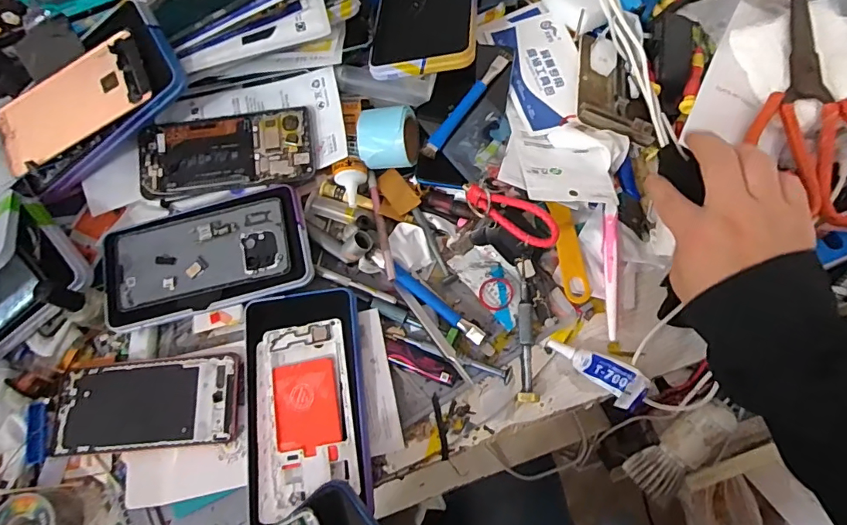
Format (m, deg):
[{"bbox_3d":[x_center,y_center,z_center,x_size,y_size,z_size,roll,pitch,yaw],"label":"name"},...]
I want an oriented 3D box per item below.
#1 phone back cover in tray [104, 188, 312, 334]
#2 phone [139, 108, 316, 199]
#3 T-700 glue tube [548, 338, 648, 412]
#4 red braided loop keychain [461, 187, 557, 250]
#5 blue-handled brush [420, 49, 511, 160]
[{"bbox_3d":[-0.200,-0.006,0.426,0.187,0.022,0.098,-13,78,-2],"label":"phone back cover in tray"},{"bbox_3d":[-0.185,-0.106,0.439,0.158,0.005,0.071,-7,78,-1],"label":"phone"},{"bbox_3d":[0.143,0.089,0.391,0.081,0.023,0.031,29,79,29],"label":"T-700 glue tube"},{"bbox_3d":[0.072,-0.042,0.397,0.091,0.027,0.023,32,80,20],"label":"red braided loop keychain"},{"bbox_3d":[0.042,-0.153,0.440,0.014,0.011,0.139,35,81,7],"label":"blue-handled brush"}]

